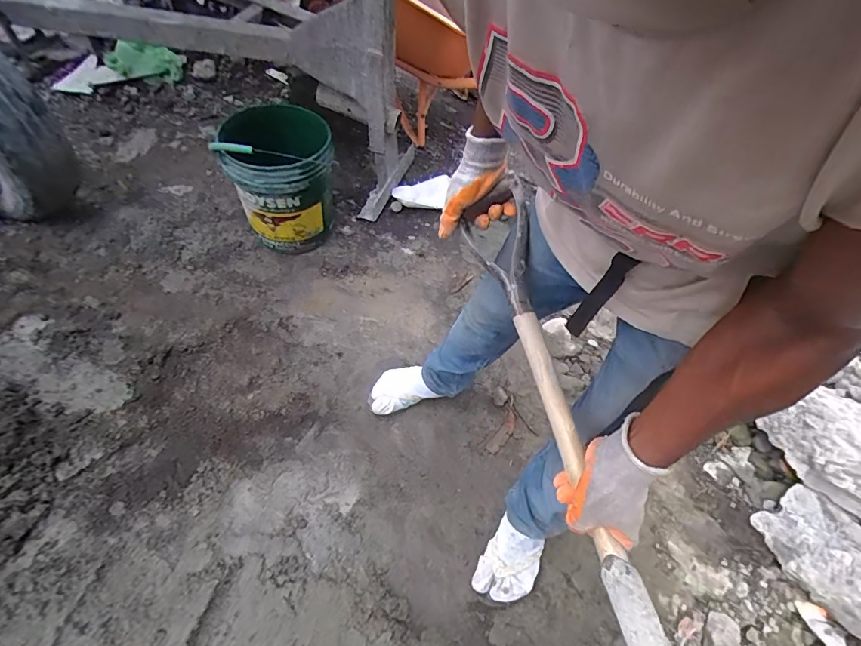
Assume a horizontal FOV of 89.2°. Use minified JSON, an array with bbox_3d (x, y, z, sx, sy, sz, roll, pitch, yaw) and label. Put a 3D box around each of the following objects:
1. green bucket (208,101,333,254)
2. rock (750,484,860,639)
[{"bbox_3d":[-0.418,-0.395,1.267,0.278,0.346,0.277,-3,54,-11],"label":"green bucket"},{"bbox_3d":[0.873,0.519,0.876,0.397,0.071,0.203,40,60,22],"label":"rock"}]

